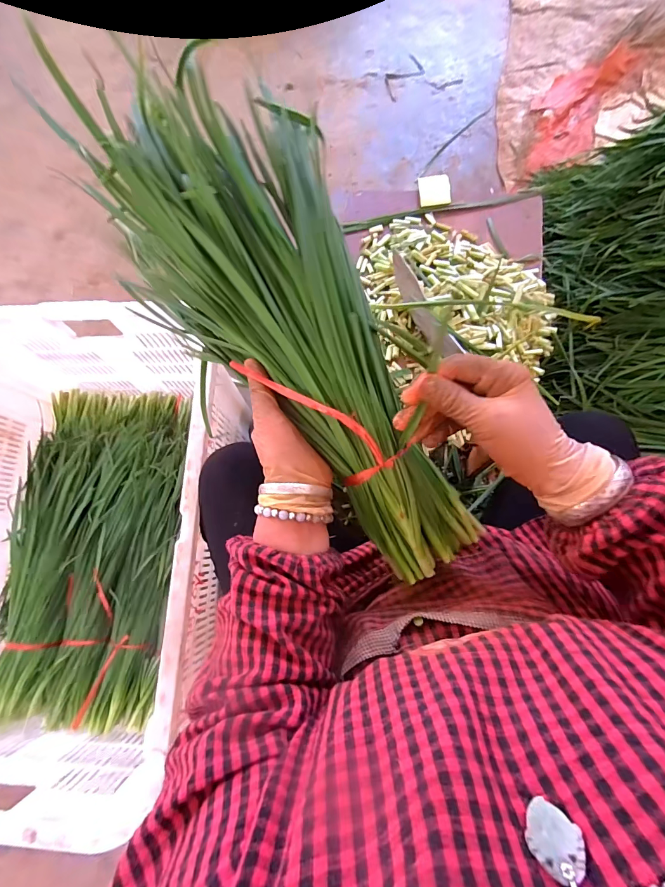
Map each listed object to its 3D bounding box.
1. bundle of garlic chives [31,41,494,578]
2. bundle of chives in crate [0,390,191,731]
[{"bbox_3d":[-0.025,-0.088,0.352,0.171,0.102,0.457,-34,96,-8],"label":"bundle of garlic chives"},{"bbox_3d":[-0.447,0.162,0.697,0.291,0.117,0.587,-1,74,1],"label":"bundle of chives in crate"}]

